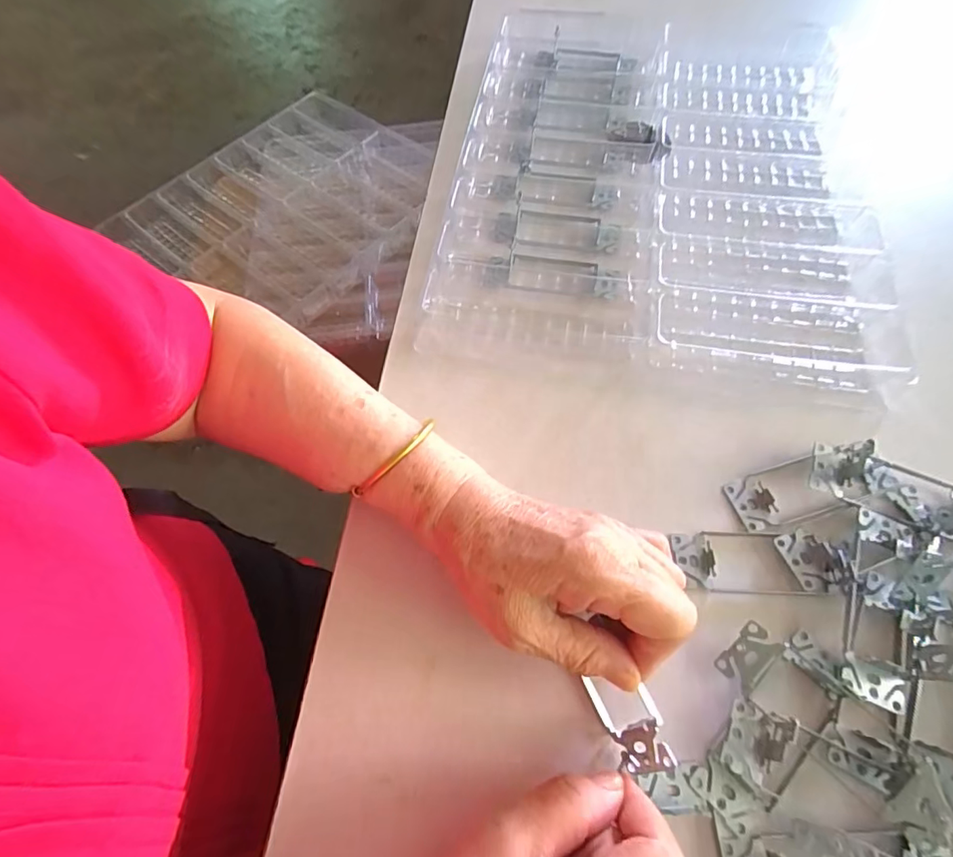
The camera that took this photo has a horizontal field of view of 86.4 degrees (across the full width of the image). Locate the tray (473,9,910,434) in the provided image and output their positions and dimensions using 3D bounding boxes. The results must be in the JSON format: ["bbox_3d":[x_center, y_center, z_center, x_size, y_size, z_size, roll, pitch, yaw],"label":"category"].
[{"bbox_3d":[0.243,-0.214,0.435,0.175,0.029,0.414,8,64,7],"label":"tray"}]

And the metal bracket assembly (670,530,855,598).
[{"bbox_3d":[0.168,0.076,0.296,0.091,0.019,0.038,0,63,3],"label":"metal bracket assembly"}]

